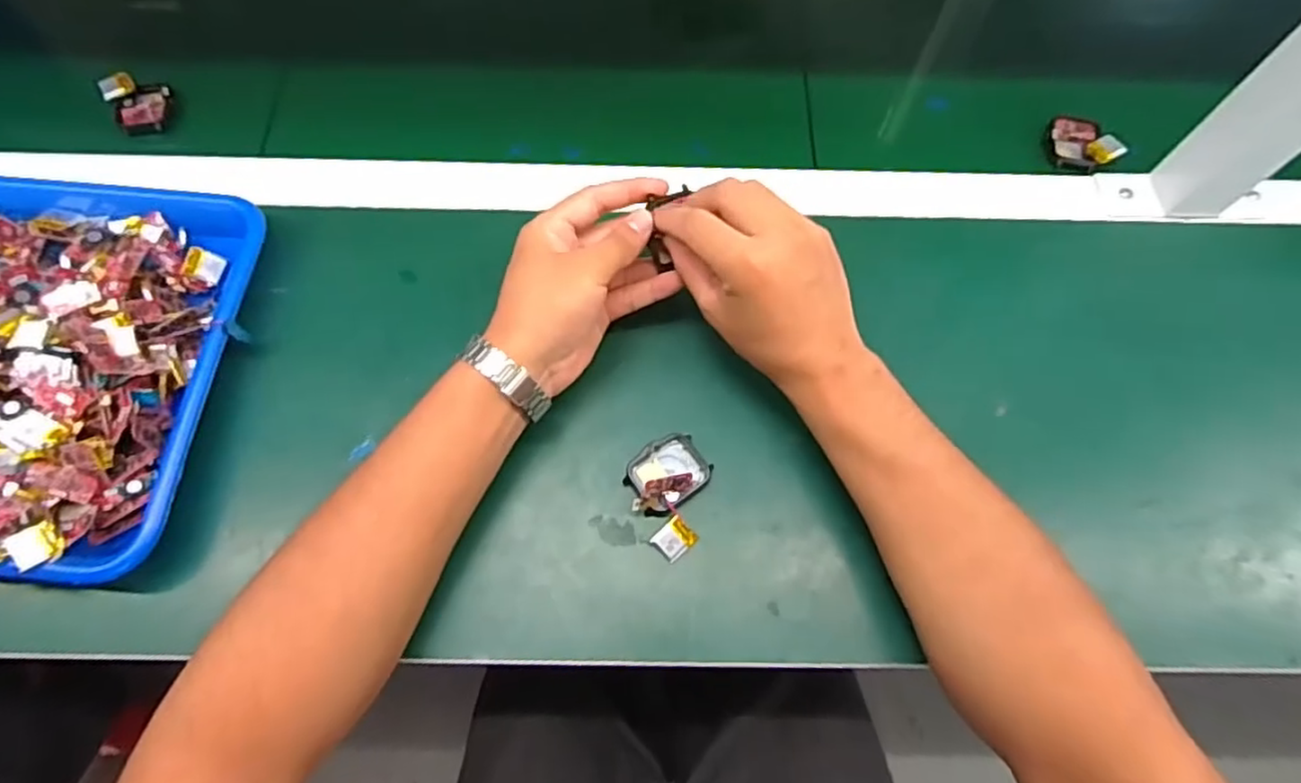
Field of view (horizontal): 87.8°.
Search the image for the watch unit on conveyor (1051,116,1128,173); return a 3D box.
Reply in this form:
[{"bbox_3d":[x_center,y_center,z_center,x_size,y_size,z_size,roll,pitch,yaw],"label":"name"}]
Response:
[{"bbox_3d":[0.329,-0.189,0.512,0.050,0.021,0.040,20,68,8],"label":"watch unit on conveyor"}]

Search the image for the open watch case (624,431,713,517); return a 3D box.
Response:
[{"bbox_3d":[0.009,0.047,0.396,0.052,0.020,0.038,-39,73,-15],"label":"open watch case"}]

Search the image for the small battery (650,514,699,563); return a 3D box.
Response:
[{"bbox_3d":[0.014,0.085,0.387,0.022,0.008,0.019,-41,73,-16],"label":"small battery"}]

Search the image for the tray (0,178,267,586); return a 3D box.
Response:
[{"bbox_3d":[-0.425,-0.029,0.407,0.329,0.057,0.262,5,67,1],"label":"tray"}]

